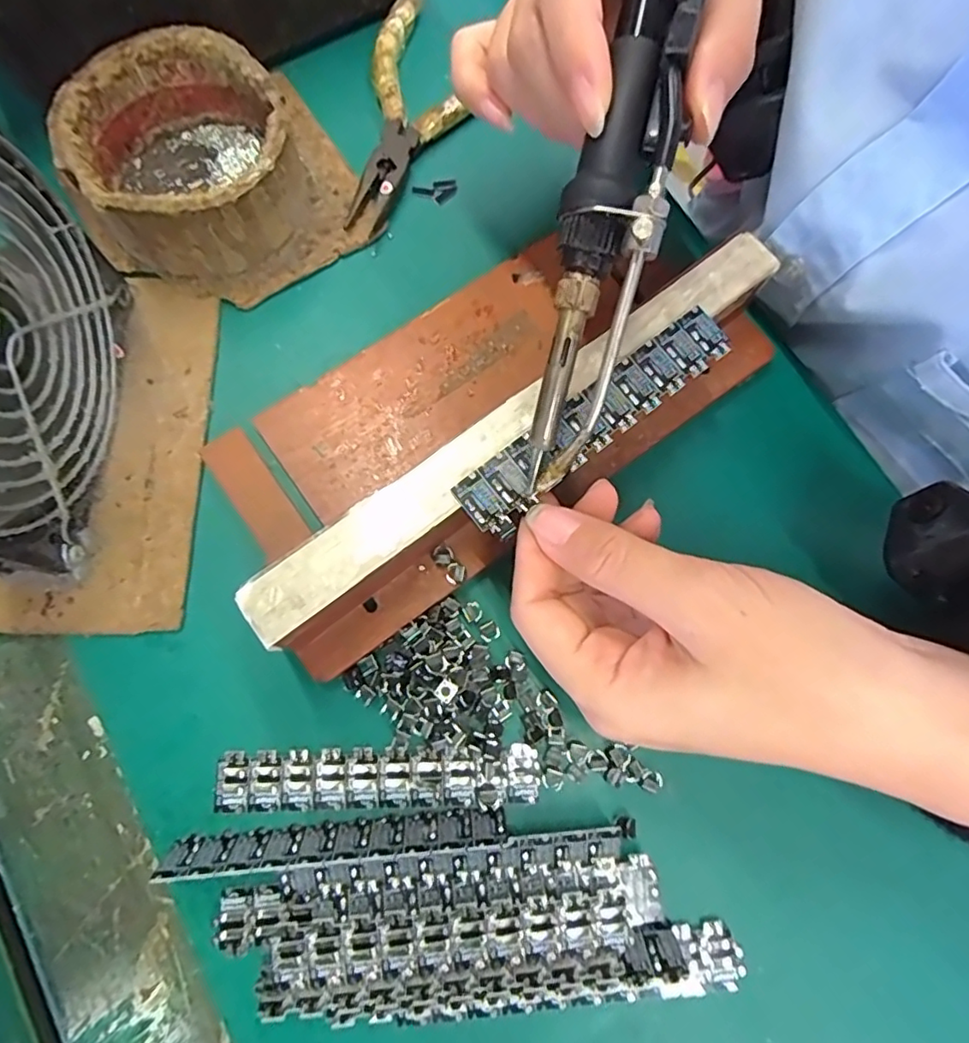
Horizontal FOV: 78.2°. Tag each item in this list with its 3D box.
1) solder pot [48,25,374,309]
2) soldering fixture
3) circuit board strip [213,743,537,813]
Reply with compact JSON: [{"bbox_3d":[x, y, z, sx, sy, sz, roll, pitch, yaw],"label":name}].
[{"bbox_3d":[-0.110,-0.142,0.239,0.105,0.043,0.092,-34,79,-9],"label":"solder pot"},{"bbox_3d":[0.003,-0.048,0.216,0.213,0.039,0.100,-35,79,-9],"label":"soldering fixture"},{"bbox_3d":[-0.037,0.088,0.203,0.107,0.004,0.019,-1,76,-2],"label":"circuit board strip"}]

